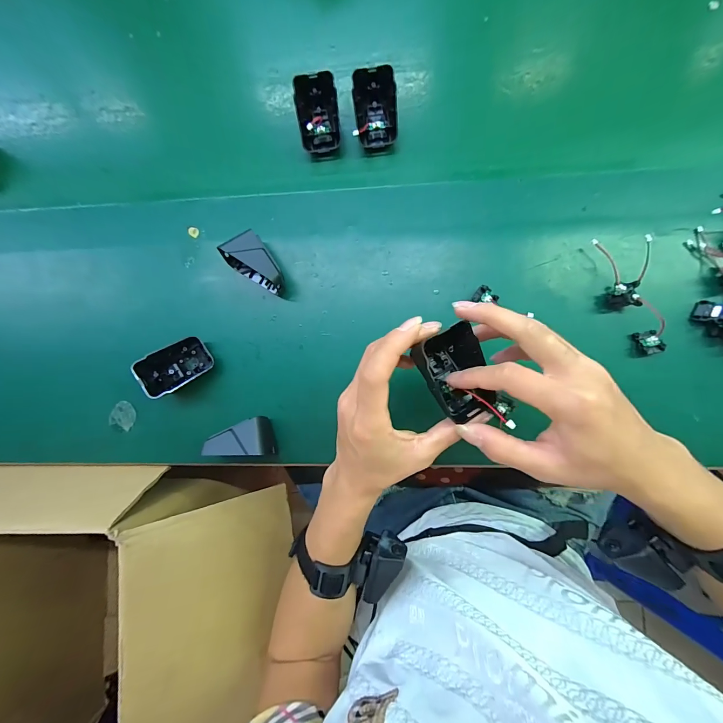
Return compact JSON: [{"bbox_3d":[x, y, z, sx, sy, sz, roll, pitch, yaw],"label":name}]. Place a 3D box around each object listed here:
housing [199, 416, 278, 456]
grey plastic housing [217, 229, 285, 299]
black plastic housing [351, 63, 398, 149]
[{"bbox_3d":[-0.125,0.084,0.340,0.064,0.048,0.042,-16,88,5],"label":"housing"},{"bbox_3d":[-0.107,-0.102,0.340,0.069,0.047,0.039,37,91,1],"label":"grey plastic housing"},{"bbox_3d":[0.016,-0.261,0.345,0.047,0.036,0.061,-4,89,6],"label":"black plastic housing"}]

